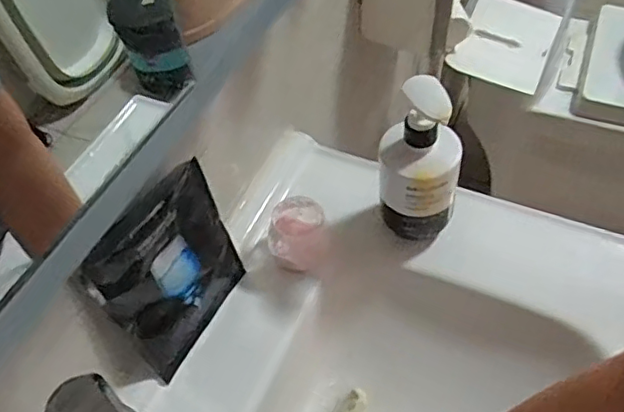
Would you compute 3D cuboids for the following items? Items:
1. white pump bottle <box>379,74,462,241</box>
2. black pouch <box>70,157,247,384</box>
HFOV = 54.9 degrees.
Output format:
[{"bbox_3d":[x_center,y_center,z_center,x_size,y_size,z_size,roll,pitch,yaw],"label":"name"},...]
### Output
[{"bbox_3d":[0.102,-0.035,0.571,0.075,0.191,0.059,6,53,10],"label":"white pump bottle"},{"bbox_3d":[-0.120,0.056,0.526,0.016,0.177,0.134,23,58,29],"label":"black pouch"}]

